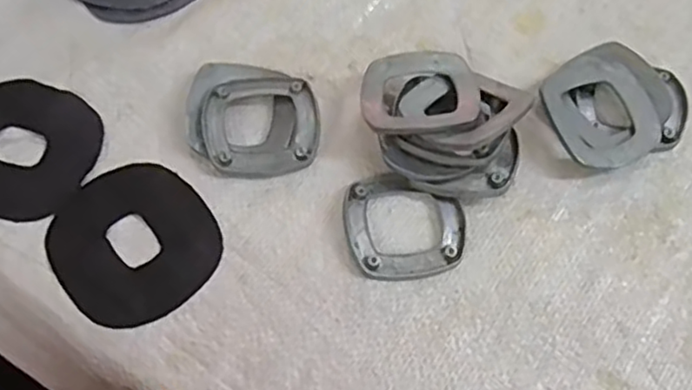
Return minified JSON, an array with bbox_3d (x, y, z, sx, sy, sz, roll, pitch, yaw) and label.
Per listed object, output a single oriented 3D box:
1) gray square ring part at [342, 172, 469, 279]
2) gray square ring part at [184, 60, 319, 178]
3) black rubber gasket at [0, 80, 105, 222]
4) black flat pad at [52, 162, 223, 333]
[{"bbox_3d":[0.030,0.014,0.341,0.062,0.009,0.057,-9,66,-6],"label":"gray square ring part"},{"bbox_3d":[-0.050,-0.041,0.361,0.069,0.012,0.065,4,66,-1],"label":"gray square ring part"},{"bbox_3d":[-0.173,-0.025,0.351,0.079,0.007,0.075,1,66,-2],"label":"black rubber gasket"},{"bbox_3d":[-0.106,0.023,0.334,0.076,0.004,0.082,-35,72,-17],"label":"black flat pad"}]

